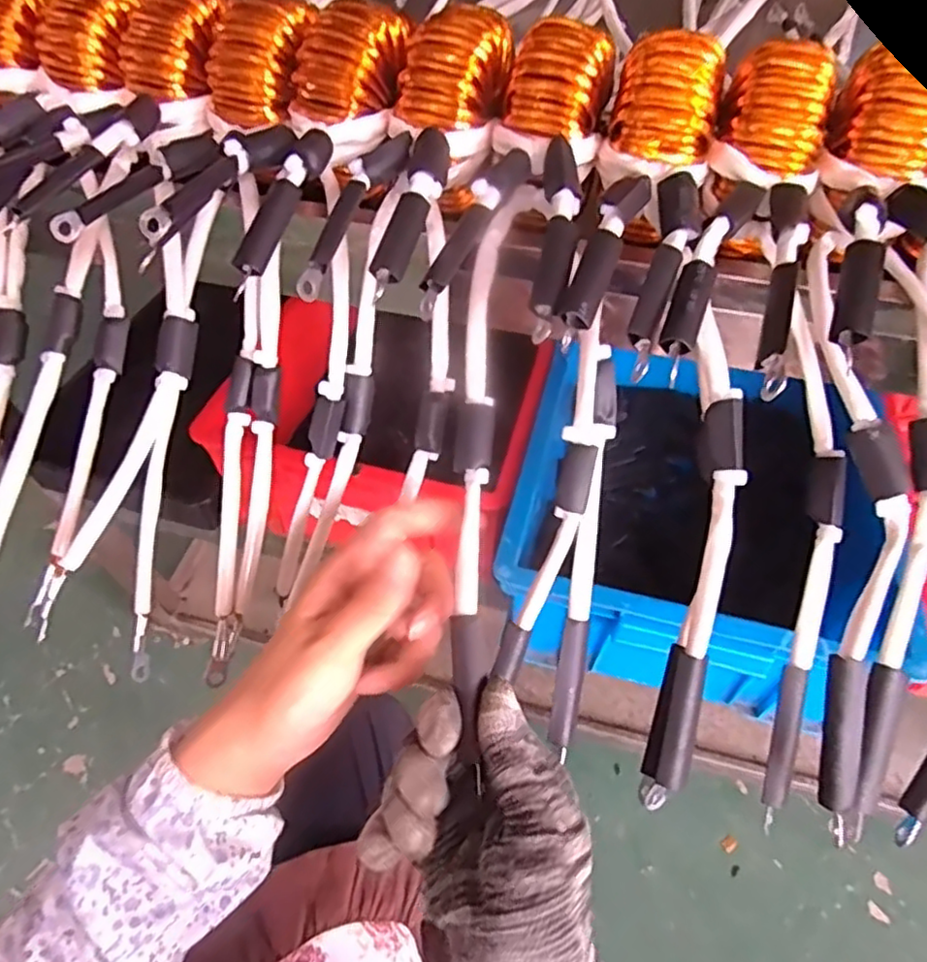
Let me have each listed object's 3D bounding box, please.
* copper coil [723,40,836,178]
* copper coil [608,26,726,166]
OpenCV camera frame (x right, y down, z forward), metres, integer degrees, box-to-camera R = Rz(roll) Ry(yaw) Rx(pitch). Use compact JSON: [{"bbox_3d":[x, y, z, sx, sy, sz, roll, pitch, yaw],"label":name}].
[{"bbox_3d":[0.151,-0.177,0.313,0.043,0.035,0.064,17,98,5],"label":"copper coil"},{"bbox_3d":[0.100,-0.184,0.313,0.050,0.037,0.059,9,55,8],"label":"copper coil"}]

